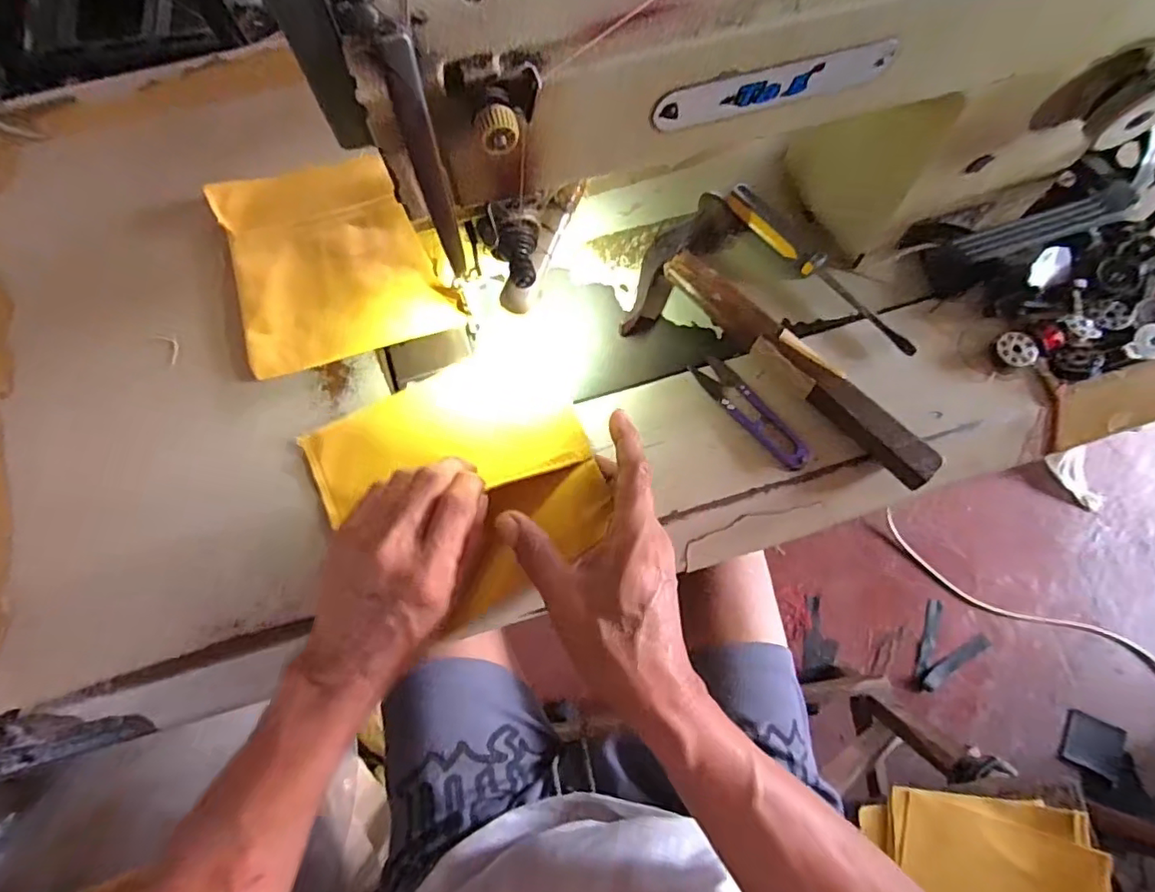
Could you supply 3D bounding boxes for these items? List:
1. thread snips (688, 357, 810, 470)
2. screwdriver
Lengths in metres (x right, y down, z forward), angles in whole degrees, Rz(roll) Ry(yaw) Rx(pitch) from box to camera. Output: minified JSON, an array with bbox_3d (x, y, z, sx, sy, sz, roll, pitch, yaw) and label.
[{"bbox_3d":[0.116,-0.023,0.386,0.024,0.006,0.096,-37,77,-8],"label":"thread snips"},{"bbox_3d":[0.170,-0.124,0.408,0.018,0.019,0.166,-43,78,-9],"label":"screwdriver"}]

